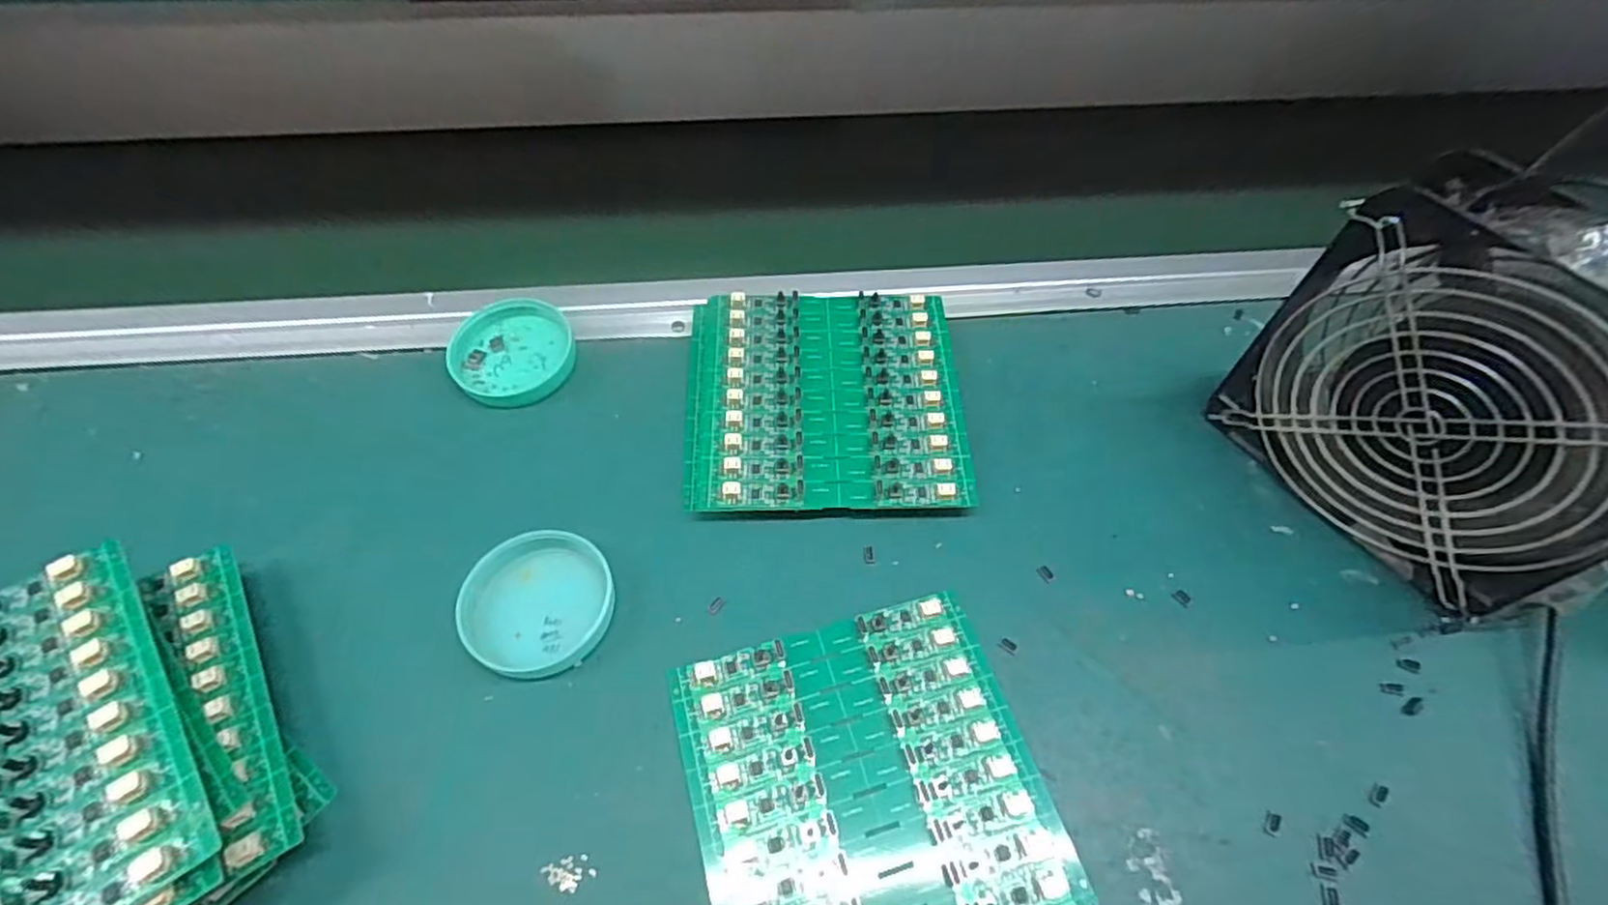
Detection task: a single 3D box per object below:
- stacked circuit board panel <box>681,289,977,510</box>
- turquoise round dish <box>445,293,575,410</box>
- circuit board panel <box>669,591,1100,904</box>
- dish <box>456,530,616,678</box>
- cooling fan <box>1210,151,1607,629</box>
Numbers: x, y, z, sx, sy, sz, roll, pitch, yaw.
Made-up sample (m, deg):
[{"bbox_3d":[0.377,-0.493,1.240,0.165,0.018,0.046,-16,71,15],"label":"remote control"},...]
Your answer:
[{"bbox_3d":[0.011,-0.030,0.376,0.144,0.020,0.137,-1,56,-3],"label":"stacked circuit board panel"},{"bbox_3d":[-0.165,-0.057,0.391,0.063,0.017,0.062,31,60,18],"label":"turquoise round dish"},{"bbox_3d":[0.027,0.133,0.275,0.133,0.006,0.136,-13,57,-11],"label":"circuit board panel"},{"bbox_3d":[-0.118,0.066,0.311,0.061,0.013,0.062,1,56,-1],"label":"dish"},{"bbox_3d":[0.286,-0.025,0.300,0.061,0.154,0.152,-29,61,-20],"label":"cooling fan"}]

